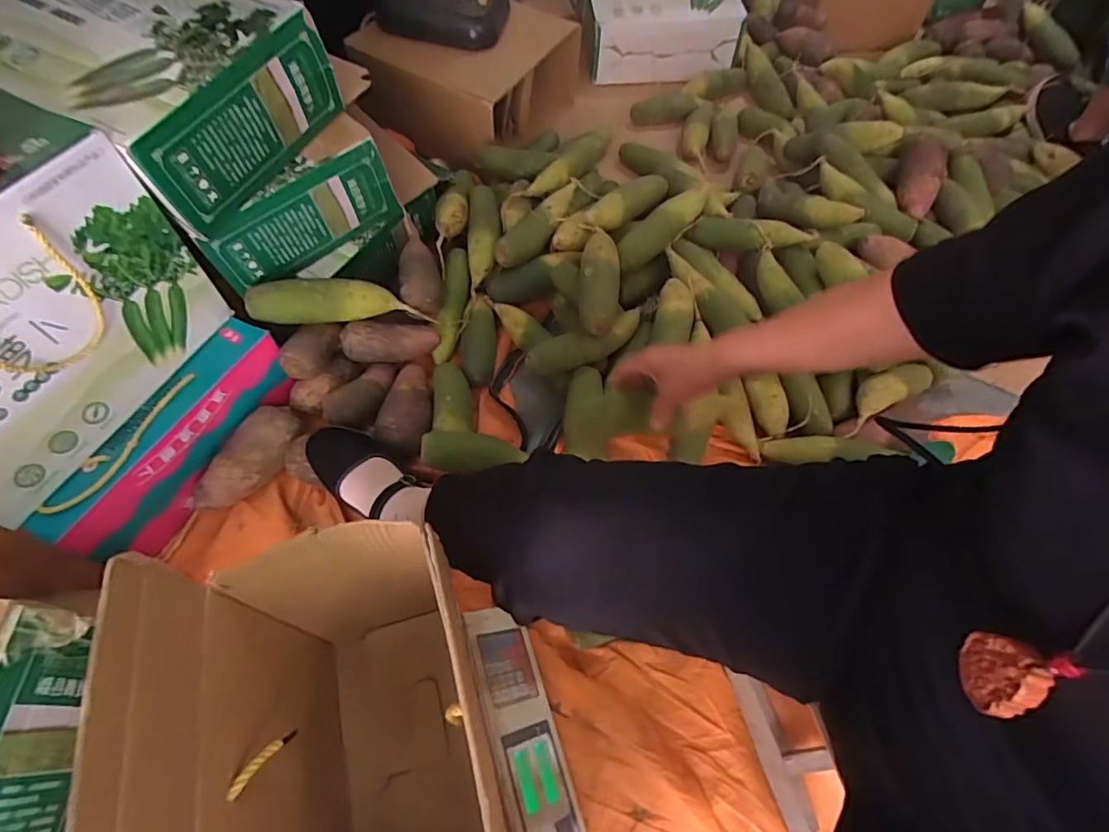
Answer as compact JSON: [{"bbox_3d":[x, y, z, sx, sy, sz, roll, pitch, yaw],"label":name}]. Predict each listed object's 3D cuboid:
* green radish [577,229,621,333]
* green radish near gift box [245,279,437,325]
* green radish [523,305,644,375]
[{"bbox_3d":[0.070,-0.207,0.807,0.062,0.064,0.177,4,60,0],"label":"green radish"},{"bbox_3d":[-0.306,-0.170,0.768,0.250,0.050,0.050,-4,59,-22],"label":"green radish near gift box"},{"bbox_3d":[0.054,-0.111,0.789,0.208,0.052,0.047,-28,65,-17],"label":"green radish"}]

